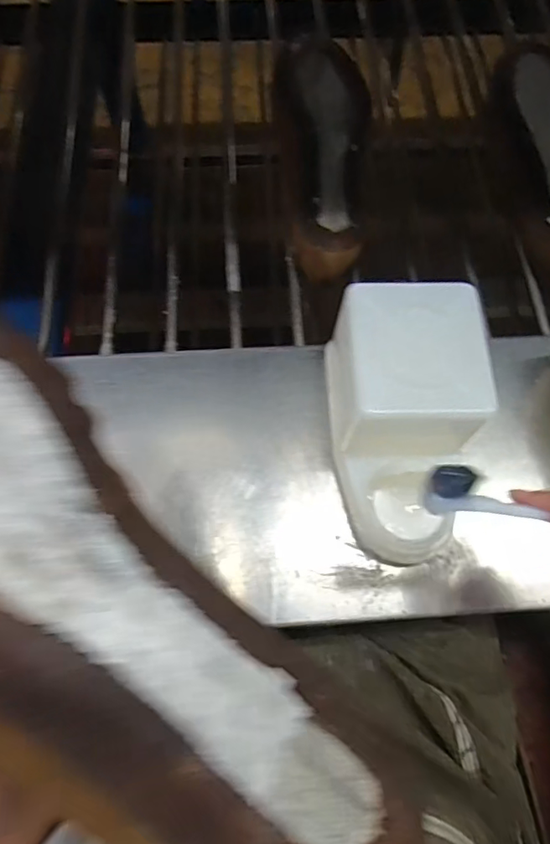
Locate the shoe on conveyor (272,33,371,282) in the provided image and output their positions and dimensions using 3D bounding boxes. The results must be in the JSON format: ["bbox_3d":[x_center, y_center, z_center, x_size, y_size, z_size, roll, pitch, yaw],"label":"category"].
[{"bbox_3d":[0.055,-0.288,0.558,0.098,0.071,0.290,-5,69,-3],"label":"shoe on conveyor"}]

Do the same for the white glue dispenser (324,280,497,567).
[{"bbox_3d":[0.097,0.010,0.381,0.105,0.098,0.166,-3,69,-2],"label":"white glue dispenser"}]

